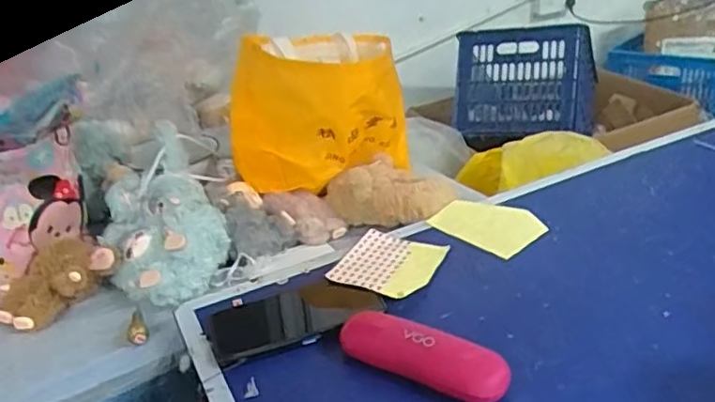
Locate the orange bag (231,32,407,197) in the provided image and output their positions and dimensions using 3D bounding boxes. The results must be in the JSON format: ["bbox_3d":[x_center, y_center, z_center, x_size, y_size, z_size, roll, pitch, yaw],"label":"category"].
[{"bbox_3d":[-0.047,-0.109,0.832,0.235,0.225,0.221,-11,27,-10],"label":"orange bag"}]

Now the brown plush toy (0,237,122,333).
[{"bbox_3d":[-0.342,0.093,0.696,0.089,0.056,0.122,13,32,33],"label":"brown plush toy"}]

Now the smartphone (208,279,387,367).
[{"bbox_3d":[-0.062,0.113,0.610,0.164,0.013,0.083,-15,28,-19],"label":"smartphone"}]

